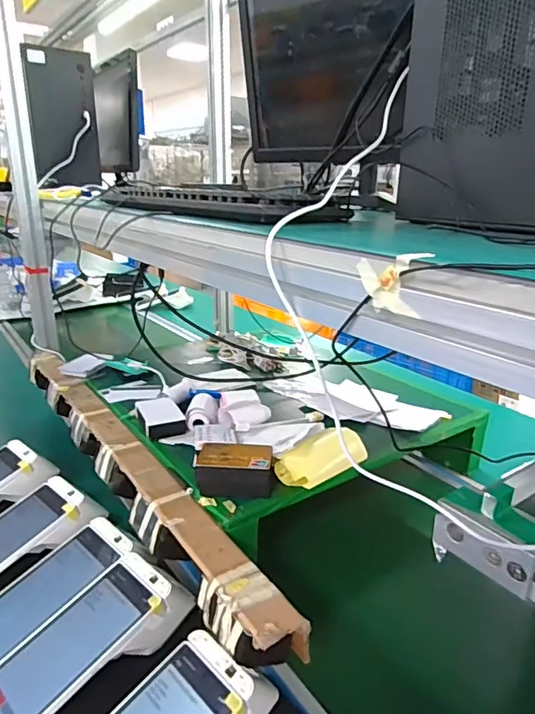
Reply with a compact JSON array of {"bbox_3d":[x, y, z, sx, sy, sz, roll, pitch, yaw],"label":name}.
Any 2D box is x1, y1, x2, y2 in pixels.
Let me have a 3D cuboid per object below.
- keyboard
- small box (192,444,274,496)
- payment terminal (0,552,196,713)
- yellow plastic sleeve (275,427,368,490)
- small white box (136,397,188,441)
[{"bbox_3d":[-0.082,-0.199,0.643,0.116,0.029,0.395,-18,27,-39],"label":"keyboard"},{"bbox_3d":[-0.040,0.134,0.613,0.090,0.040,0.059,1,20,2],"label":"small box"},{"bbox_3d":[-0.180,0.270,0.495,0.089,0.052,0.203,18,27,40],"label":"payment terminal"},{"bbox_3d":[0.074,0.129,0.653,0.124,0.033,0.059,-19,28,-41],"label":"yellow plastic sleeve"},{"bbox_3d":[-0.159,0.089,0.747,0.058,0.021,0.092,-10,22,-24],"label":"small white box"}]

